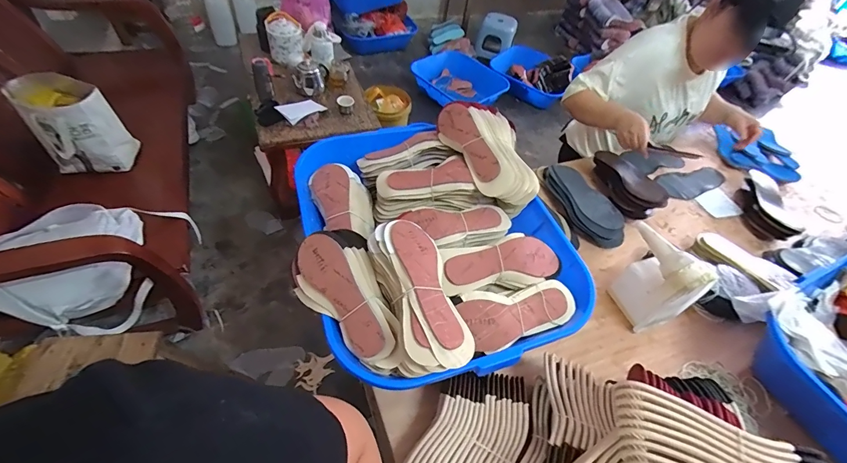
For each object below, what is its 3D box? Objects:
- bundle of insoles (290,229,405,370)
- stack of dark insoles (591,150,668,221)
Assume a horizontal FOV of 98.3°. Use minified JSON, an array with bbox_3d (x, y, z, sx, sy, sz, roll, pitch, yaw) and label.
[{"bbox_3d":[-0.117,0.107,0.601,0.133,0.065,0.256,-29,75,-25],"label":"bundle of insoles"},{"bbox_3d":[0.578,-0.143,1.093,0.098,0.102,0.262,-17,54,-17],"label":"stack of dark insoles"}]

